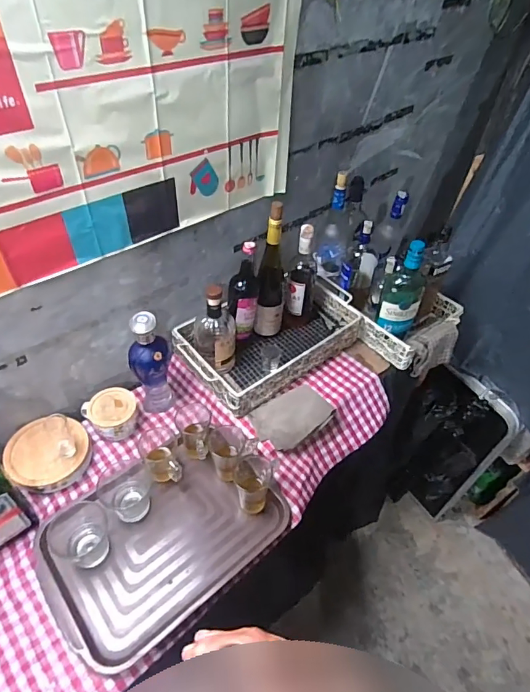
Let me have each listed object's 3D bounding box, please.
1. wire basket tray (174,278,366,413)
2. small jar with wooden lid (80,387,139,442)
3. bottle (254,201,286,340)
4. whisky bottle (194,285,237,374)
[{"bbox_3d":[0.017,-0.029,1.076,0.454,0.082,0.252,-29,55,-28],"label":"wire basket tray"},{"bbox_3d":[-0.327,0.148,0.944,0.097,0.081,0.094,2,46,-2],"label":"small jar with wooden lid"},{"bbox_3d":[0.018,-0.159,0.991,0.065,0.320,0.068,7,46,2],"label":"bottle"},{"bbox_3d":[-0.109,-0.036,0.968,0.092,0.227,0.094,-3,47,-8],"label":"whisky bottle"}]

